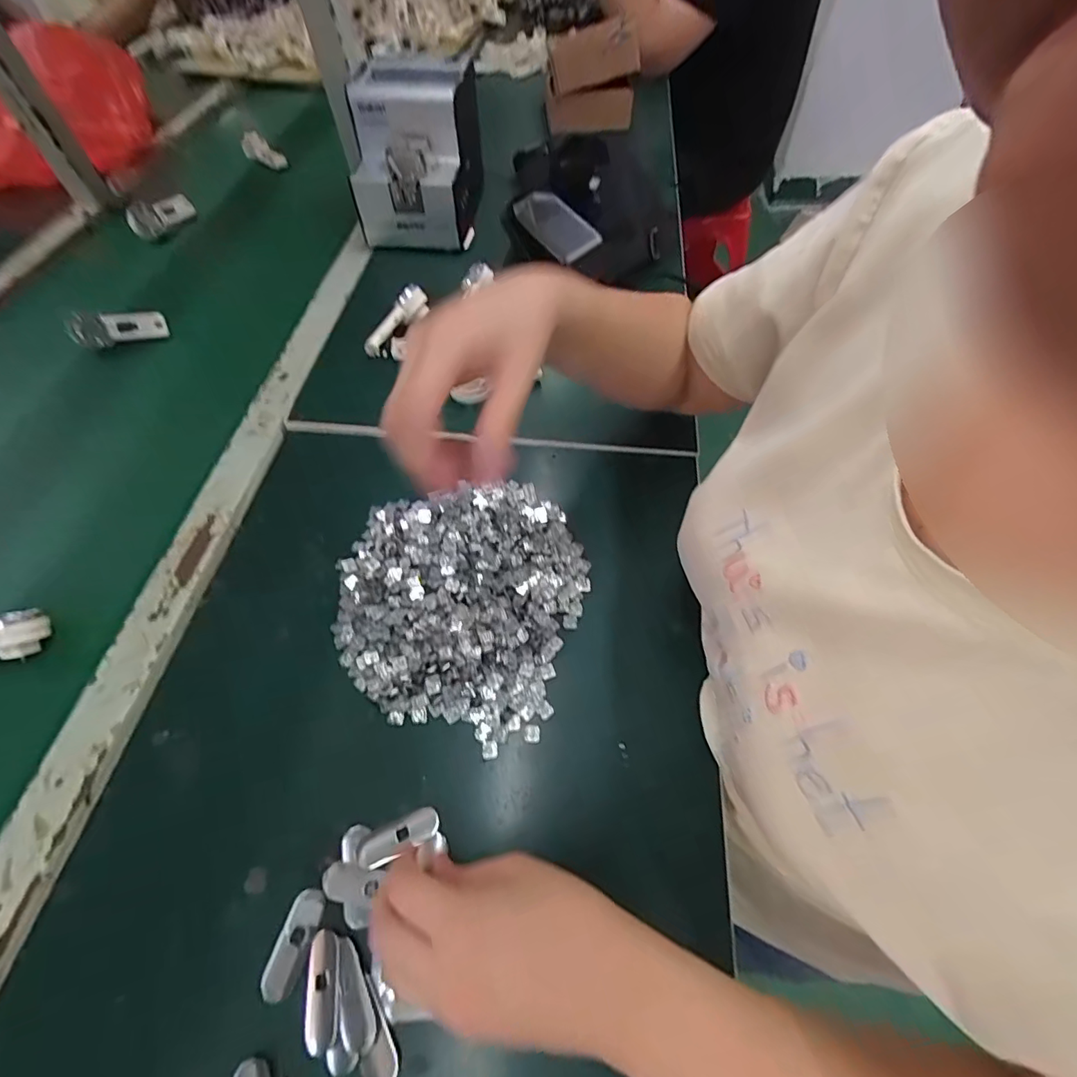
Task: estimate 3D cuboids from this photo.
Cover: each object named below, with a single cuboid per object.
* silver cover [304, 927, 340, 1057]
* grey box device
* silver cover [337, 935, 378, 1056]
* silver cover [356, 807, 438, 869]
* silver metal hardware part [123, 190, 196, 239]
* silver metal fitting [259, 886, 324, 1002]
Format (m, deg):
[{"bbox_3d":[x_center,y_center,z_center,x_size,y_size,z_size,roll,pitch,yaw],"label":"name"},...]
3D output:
[{"bbox_3d":[-0.116,0.242,0.275,0.016,0.004,0.050,-7,57,-4],"label":"silver cover"},{"bbox_3d":[-0.152,-0.493,0.655,0.152,0.158,0.164,-2,57,0],"label":"grey box device"},{"bbox_3d":[-0.099,0.242,0.273,0.017,0.004,0.050,-19,59,-12],"label":"silver cover"},{"bbox_3d":[-0.086,0.183,0.314,0.049,0.004,0.018,-23,60,-14],"label":"silver cover"},{"bbox_3d":[-0.539,-0.464,0.735,0.041,0.040,0.090,39,66,24],"label":"silver metal hardware part"},{"bbox_3d":[-0.137,0.226,0.286,0.017,0.004,0.050,14,58,9],"label":"silver metal fitting"}]

